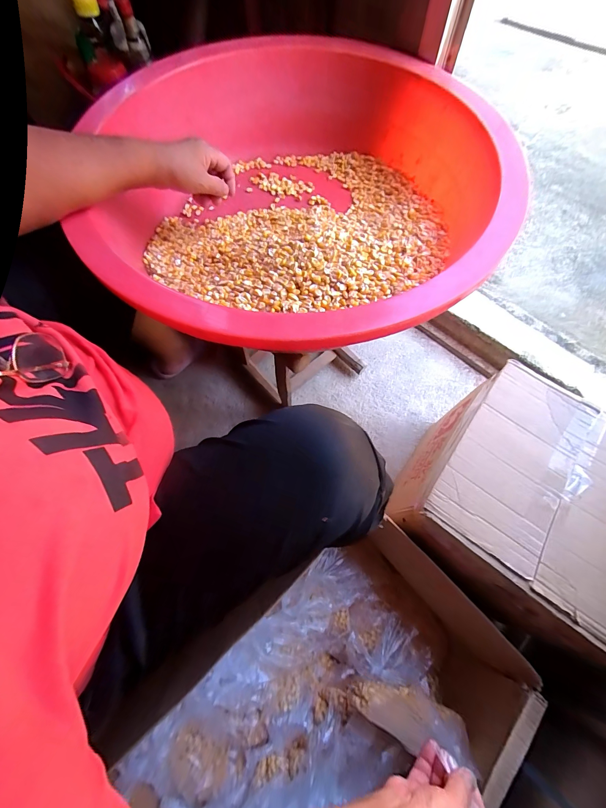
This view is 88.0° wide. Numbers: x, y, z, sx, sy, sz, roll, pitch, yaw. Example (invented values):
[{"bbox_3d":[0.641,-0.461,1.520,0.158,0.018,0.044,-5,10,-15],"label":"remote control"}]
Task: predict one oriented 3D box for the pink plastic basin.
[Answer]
[{"bbox_3d":[-0.012,-0.277,0.457,0.516,0.155,0.547,0,65,0],"label":"pink plastic basin"}]

